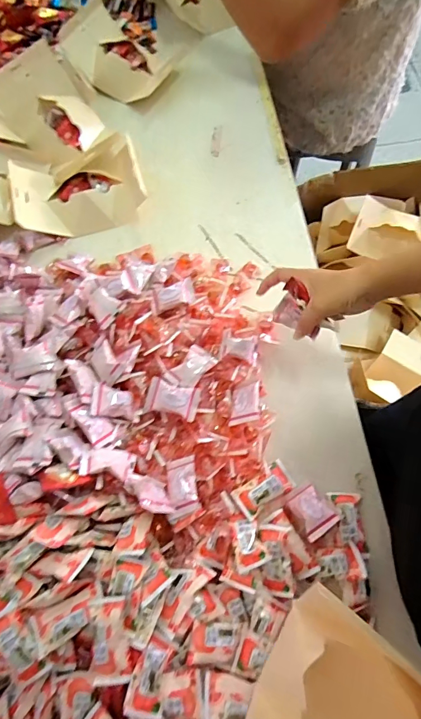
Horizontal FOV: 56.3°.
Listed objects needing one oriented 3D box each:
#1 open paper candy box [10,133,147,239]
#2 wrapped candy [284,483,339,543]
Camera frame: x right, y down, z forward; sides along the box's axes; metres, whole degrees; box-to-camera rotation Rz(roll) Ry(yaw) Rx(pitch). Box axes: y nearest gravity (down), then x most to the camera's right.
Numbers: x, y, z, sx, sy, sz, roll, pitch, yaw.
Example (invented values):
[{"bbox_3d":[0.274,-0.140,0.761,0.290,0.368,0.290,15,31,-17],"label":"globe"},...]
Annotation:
[{"bbox_3d":[-0.214,-0.286,0.639,0.196,0.049,0.152,-15,70,-3],"label":"open paper candy box"},{"bbox_3d":[0.118,0.179,0.463,0.045,0.019,0.048,-33,72,-9],"label":"wrapped candy"}]

